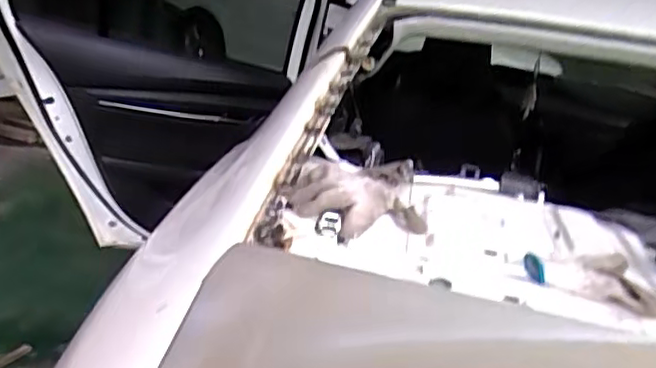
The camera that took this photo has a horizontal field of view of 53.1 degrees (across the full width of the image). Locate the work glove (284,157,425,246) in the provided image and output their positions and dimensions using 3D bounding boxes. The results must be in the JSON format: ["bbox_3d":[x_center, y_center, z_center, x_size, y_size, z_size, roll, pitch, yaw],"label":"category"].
[{"bbox_3d":[0.033,0.019,0.785,0.175,0.042,0.147,7,19,-6],"label":"work glove"}]

